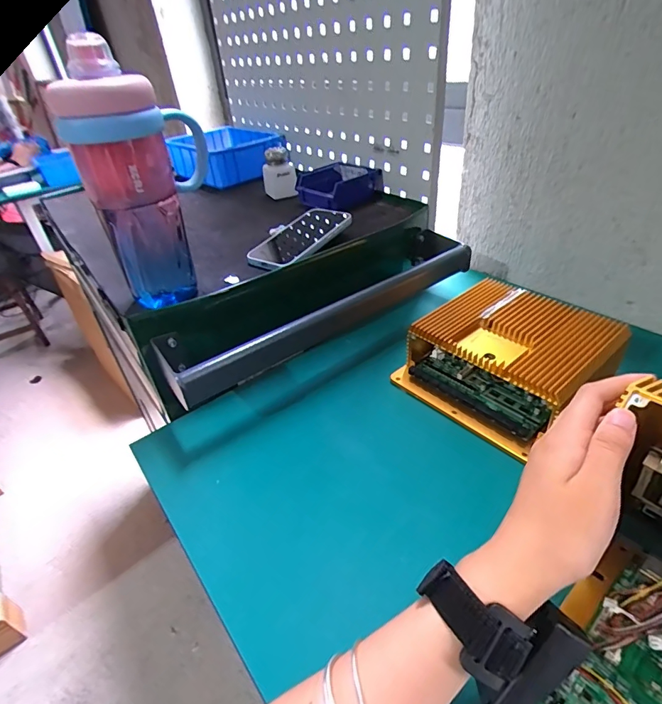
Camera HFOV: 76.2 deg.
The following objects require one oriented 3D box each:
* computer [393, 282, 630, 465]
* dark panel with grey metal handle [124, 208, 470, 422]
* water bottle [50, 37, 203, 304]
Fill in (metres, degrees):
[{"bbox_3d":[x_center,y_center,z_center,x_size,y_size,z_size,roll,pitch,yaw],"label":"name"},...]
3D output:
[{"bbox_3d":[0.199,0.005,0.489,0.187,0.077,0.174,-28,42,-24],"label":"computer"},{"bbox_3d":[-0.006,-0.064,0.569,0.465,0.123,0.117,-28,42,-26],"label":"dark panel with grey metal handle"},{"bbox_3d":[-0.185,-0.160,0.429,0.077,0.231,0.128,8,40,19],"label":"water bottle"}]

